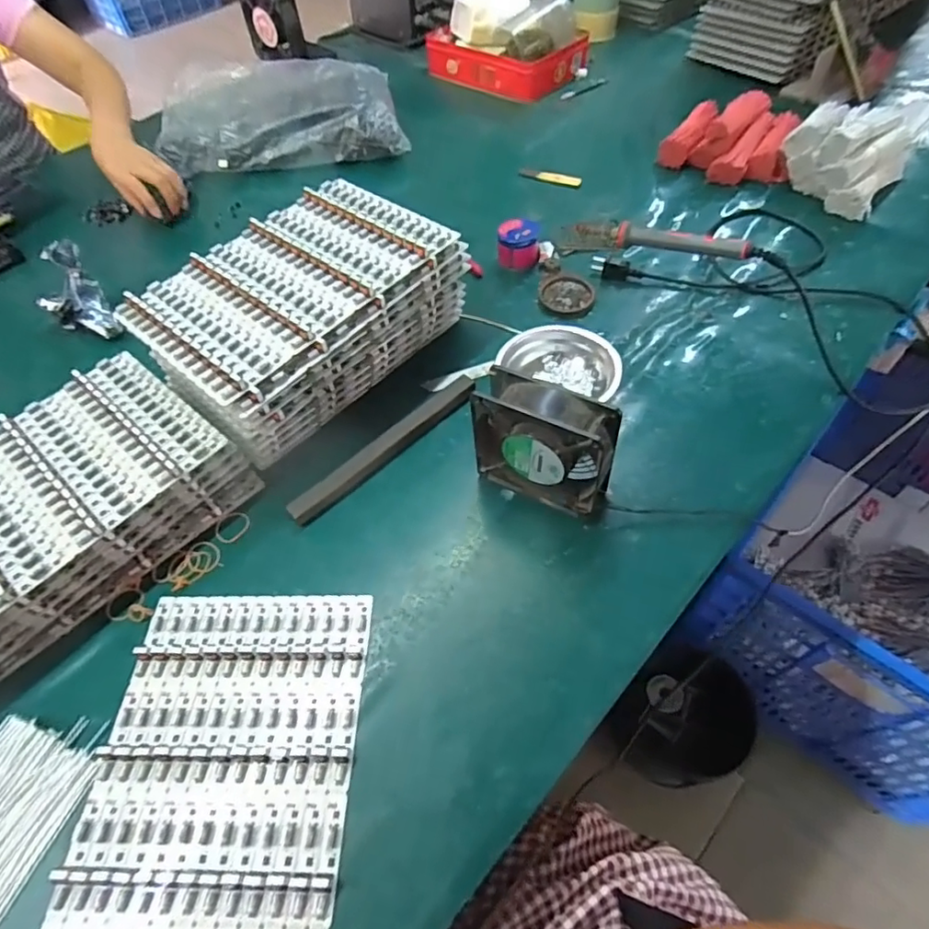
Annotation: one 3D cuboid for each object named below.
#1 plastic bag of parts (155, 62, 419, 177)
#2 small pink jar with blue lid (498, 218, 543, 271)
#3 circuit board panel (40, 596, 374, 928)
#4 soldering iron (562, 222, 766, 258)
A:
[{"bbox_3d":[-0.296,-0.550,0.916,0.380,0.122,0.142,-10,56,-4],"label":"plastic bag of parts"},{"bbox_3d":[0.071,-0.286,0.738,0.054,0.046,0.048,2,56,4],"label":"small pink jar with blue lid"},{"bbox_3d":[-0.180,0.237,0.411,0.190,0.013,0.292,0,56,3],"label":"circuit board panel"},{"bbox_3d":[0.204,-0.238,0.600,0.206,0.023,0.019,22,59,31],"label":"soldering iron"}]

